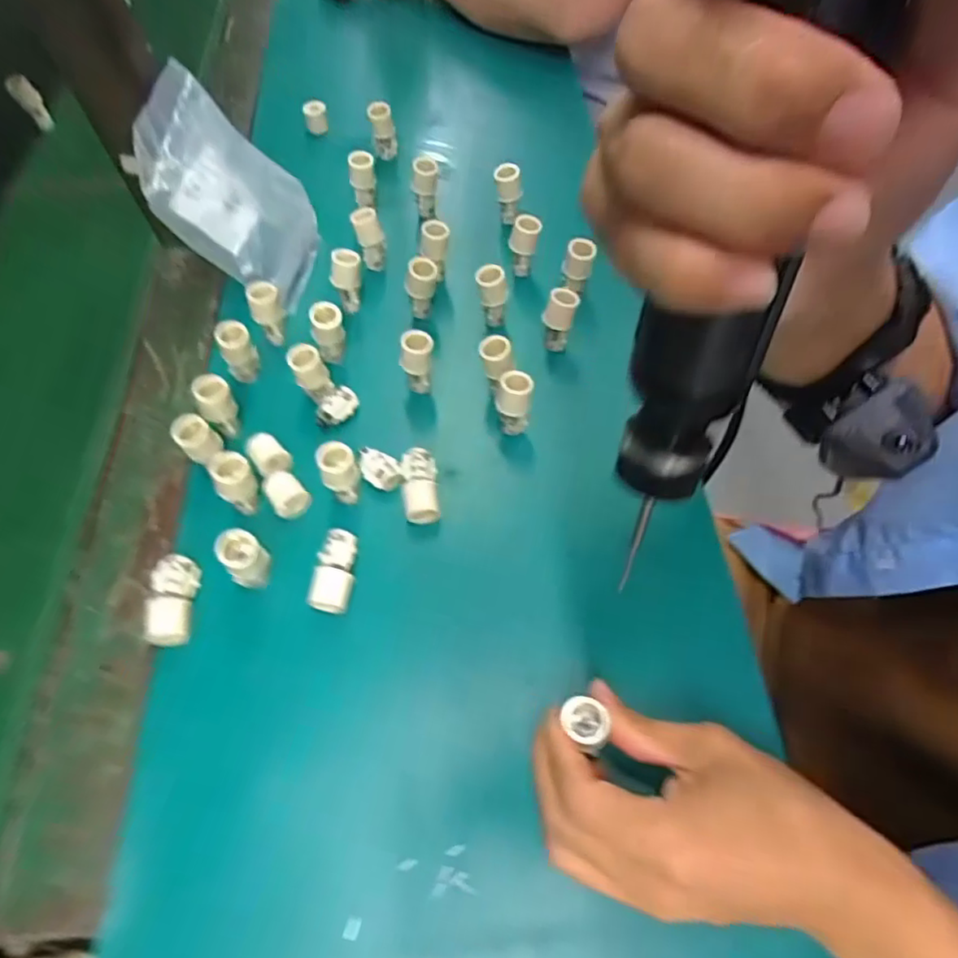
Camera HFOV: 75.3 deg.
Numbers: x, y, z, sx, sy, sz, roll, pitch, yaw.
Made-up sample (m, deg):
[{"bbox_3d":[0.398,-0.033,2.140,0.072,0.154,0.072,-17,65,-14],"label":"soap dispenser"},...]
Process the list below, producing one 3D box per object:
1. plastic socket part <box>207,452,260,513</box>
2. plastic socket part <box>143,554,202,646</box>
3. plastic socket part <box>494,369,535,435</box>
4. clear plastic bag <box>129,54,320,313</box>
[{"bbox_3d":[-0.133,0.003,0.344,0.021,0.040,0.019,-34,63,-17],"label":"plastic socket part"},{"bbox_3d":[-0.160,0.063,0.324,0.019,0.015,0.047,-5,59,-1],"label":"plastic socket part"},{"bbox_3d":[0.021,-0.045,0.372,0.021,0.040,0.018,10,60,8],"label":"plastic socket part"},{"bbox_3d":[-0.166,-0.198,0.429,0.022,0.135,0.102,-7,59,46],"label":"clear plastic bag"}]

